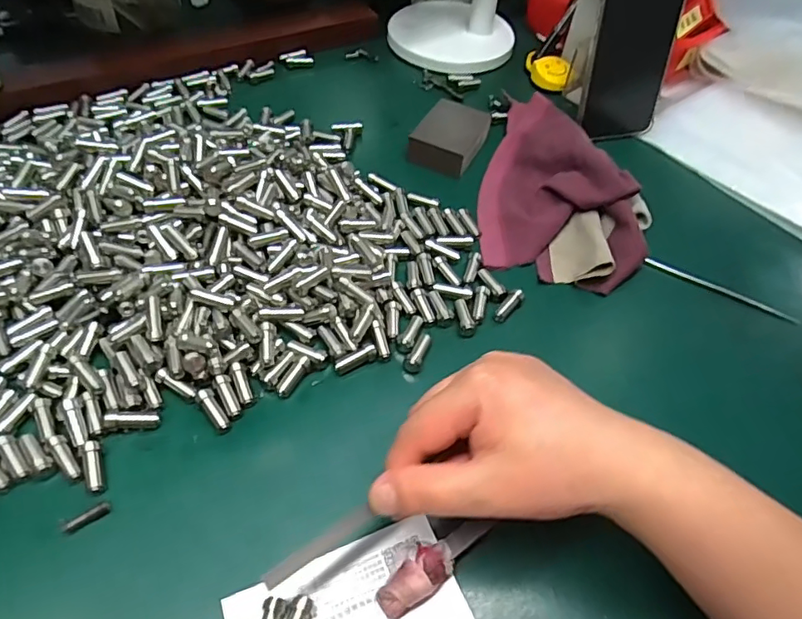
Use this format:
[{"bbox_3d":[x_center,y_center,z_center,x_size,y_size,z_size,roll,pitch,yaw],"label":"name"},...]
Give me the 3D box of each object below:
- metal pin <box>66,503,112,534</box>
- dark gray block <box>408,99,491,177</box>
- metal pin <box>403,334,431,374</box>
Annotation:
[{"bbox_3d":[-0.155,0.103,0.280,0.021,0.004,0.005,-31,60,-26],"label":"metal pin"},{"bbox_3d":[0.045,-0.152,0.493,0.049,0.028,0.072,26,54,15],"label":"dark gray block"},{"bbox_3d":[0.011,0.026,0.356,0.011,0.007,0.027,21,52,11],"label":"metal pin"}]

